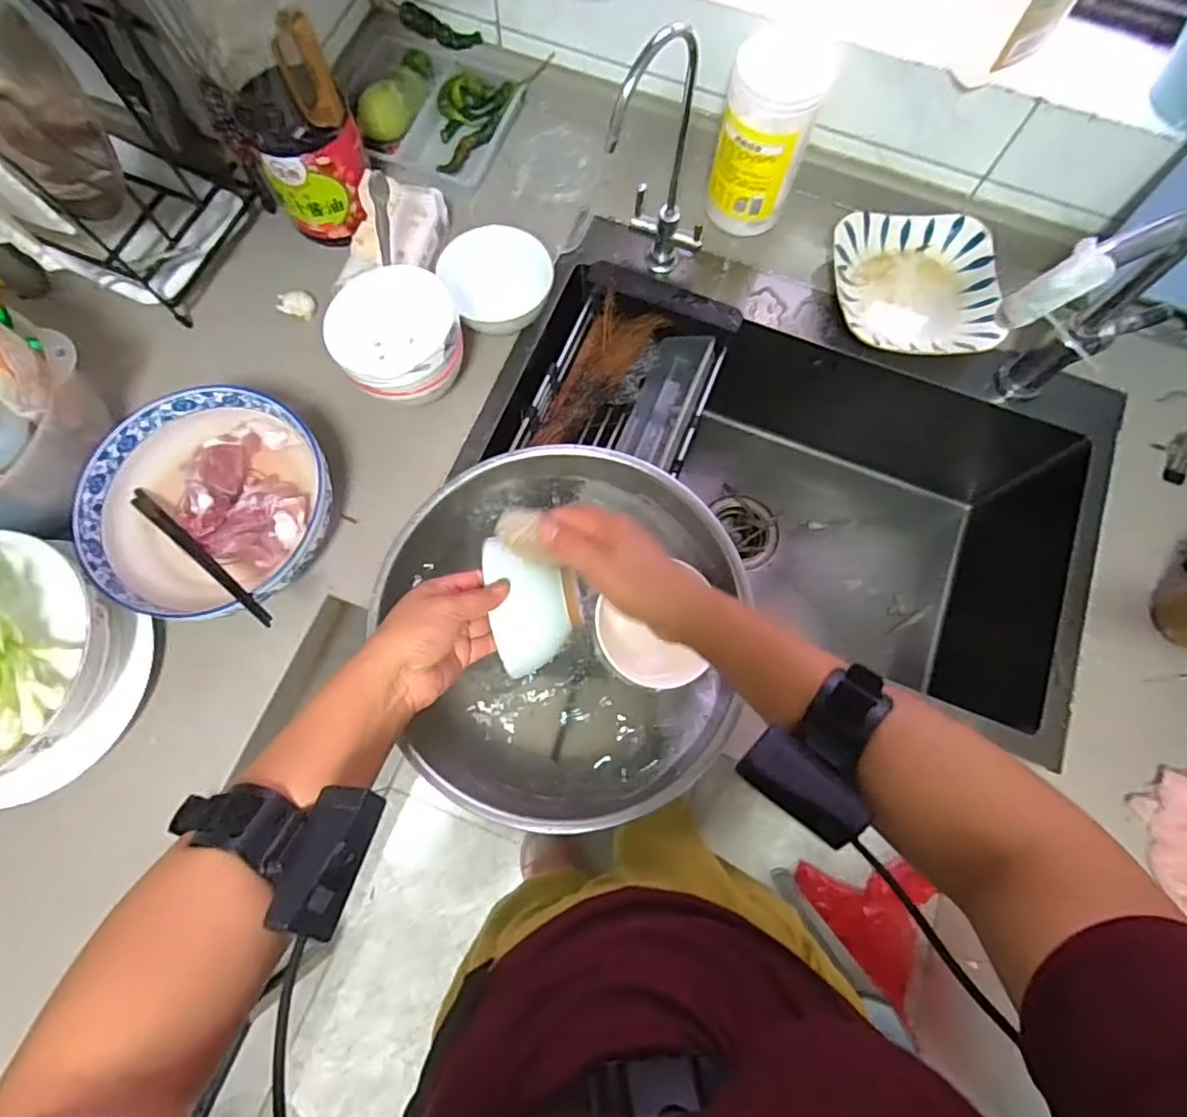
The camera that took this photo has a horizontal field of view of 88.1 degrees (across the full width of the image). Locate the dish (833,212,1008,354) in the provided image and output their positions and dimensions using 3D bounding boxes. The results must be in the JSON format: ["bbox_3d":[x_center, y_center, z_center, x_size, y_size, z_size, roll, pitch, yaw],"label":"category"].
[{"bbox_3d":[0.373,-0.321,0.719,0.182,0.045,0.177,3,74,-1],"label":"dish"}]

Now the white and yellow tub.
[{"bbox_3d":[0.191,-0.471,0.681,0.094,0.193,0.108,21,75,5],"label":"white and yellow tub"}]

